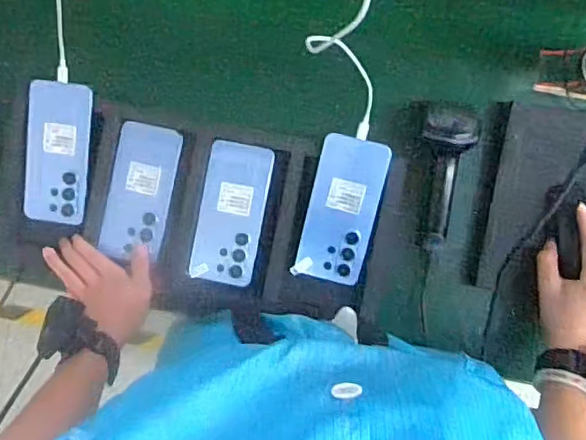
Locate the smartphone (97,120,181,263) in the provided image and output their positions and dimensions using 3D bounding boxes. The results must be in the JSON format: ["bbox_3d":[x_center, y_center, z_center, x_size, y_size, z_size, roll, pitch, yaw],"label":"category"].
[{"bbox_3d":[-0.186,-0.032,0.715,0.078,0.007,0.166,16,95,3],"label":"smartphone"}]

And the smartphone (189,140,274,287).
[{"bbox_3d":[-0.075,-0.007,0.712,0.078,0.014,0.167,11,90,5],"label":"smartphone"}]

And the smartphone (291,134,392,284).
[{"bbox_3d":[0.058,-0.011,0.691,0.079,0.011,0.168,14,91,5],"label":"smartphone"}]

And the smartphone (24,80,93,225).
[{"bbox_3d":[-0.286,-0.081,0.716,0.077,0.014,0.167,7,90,5],"label":"smartphone"}]

